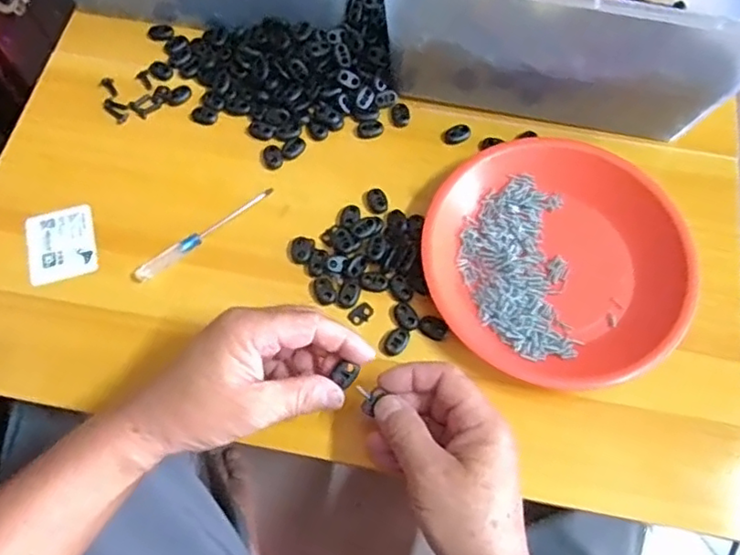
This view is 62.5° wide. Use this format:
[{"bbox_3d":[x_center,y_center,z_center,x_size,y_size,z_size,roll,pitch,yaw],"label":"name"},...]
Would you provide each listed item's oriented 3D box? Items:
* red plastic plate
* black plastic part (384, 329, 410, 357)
[{"bbox_3d":[0.135,-0.015,0.451,0.175,0.031,0.196,-27,70,-12],"label":"red plastic plate"},{"bbox_3d":[0.019,0.046,0.440,0.014,0.006,0.021,35,71,12],"label":"black plastic part"}]

